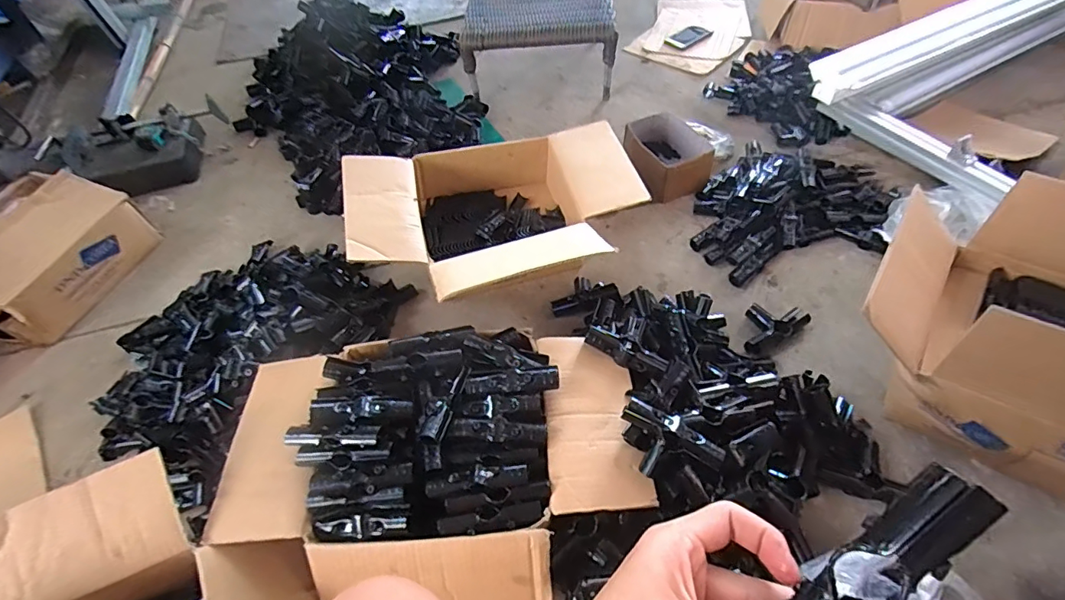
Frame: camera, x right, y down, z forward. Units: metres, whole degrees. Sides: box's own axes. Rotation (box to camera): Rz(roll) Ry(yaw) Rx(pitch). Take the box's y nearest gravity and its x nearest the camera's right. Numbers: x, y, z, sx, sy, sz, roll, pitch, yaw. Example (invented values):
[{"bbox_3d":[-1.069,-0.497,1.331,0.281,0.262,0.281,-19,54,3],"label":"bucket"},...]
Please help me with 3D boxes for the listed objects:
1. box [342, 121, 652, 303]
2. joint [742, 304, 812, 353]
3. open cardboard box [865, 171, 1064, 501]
[{"bbox_3d":[-0.068,-0.164,0.976,0.538,0.223,0.404,-19,52,-12],"label":"box"},{"bbox_3d":[0.440,0.044,0.906,0.145,0.035,0.089,-19,52,-12],"label":"joint"},{"bbox_3d":[0.773,0.050,0.752,0.458,0.251,0.378,32,59,25],"label":"open cardboard box"}]

